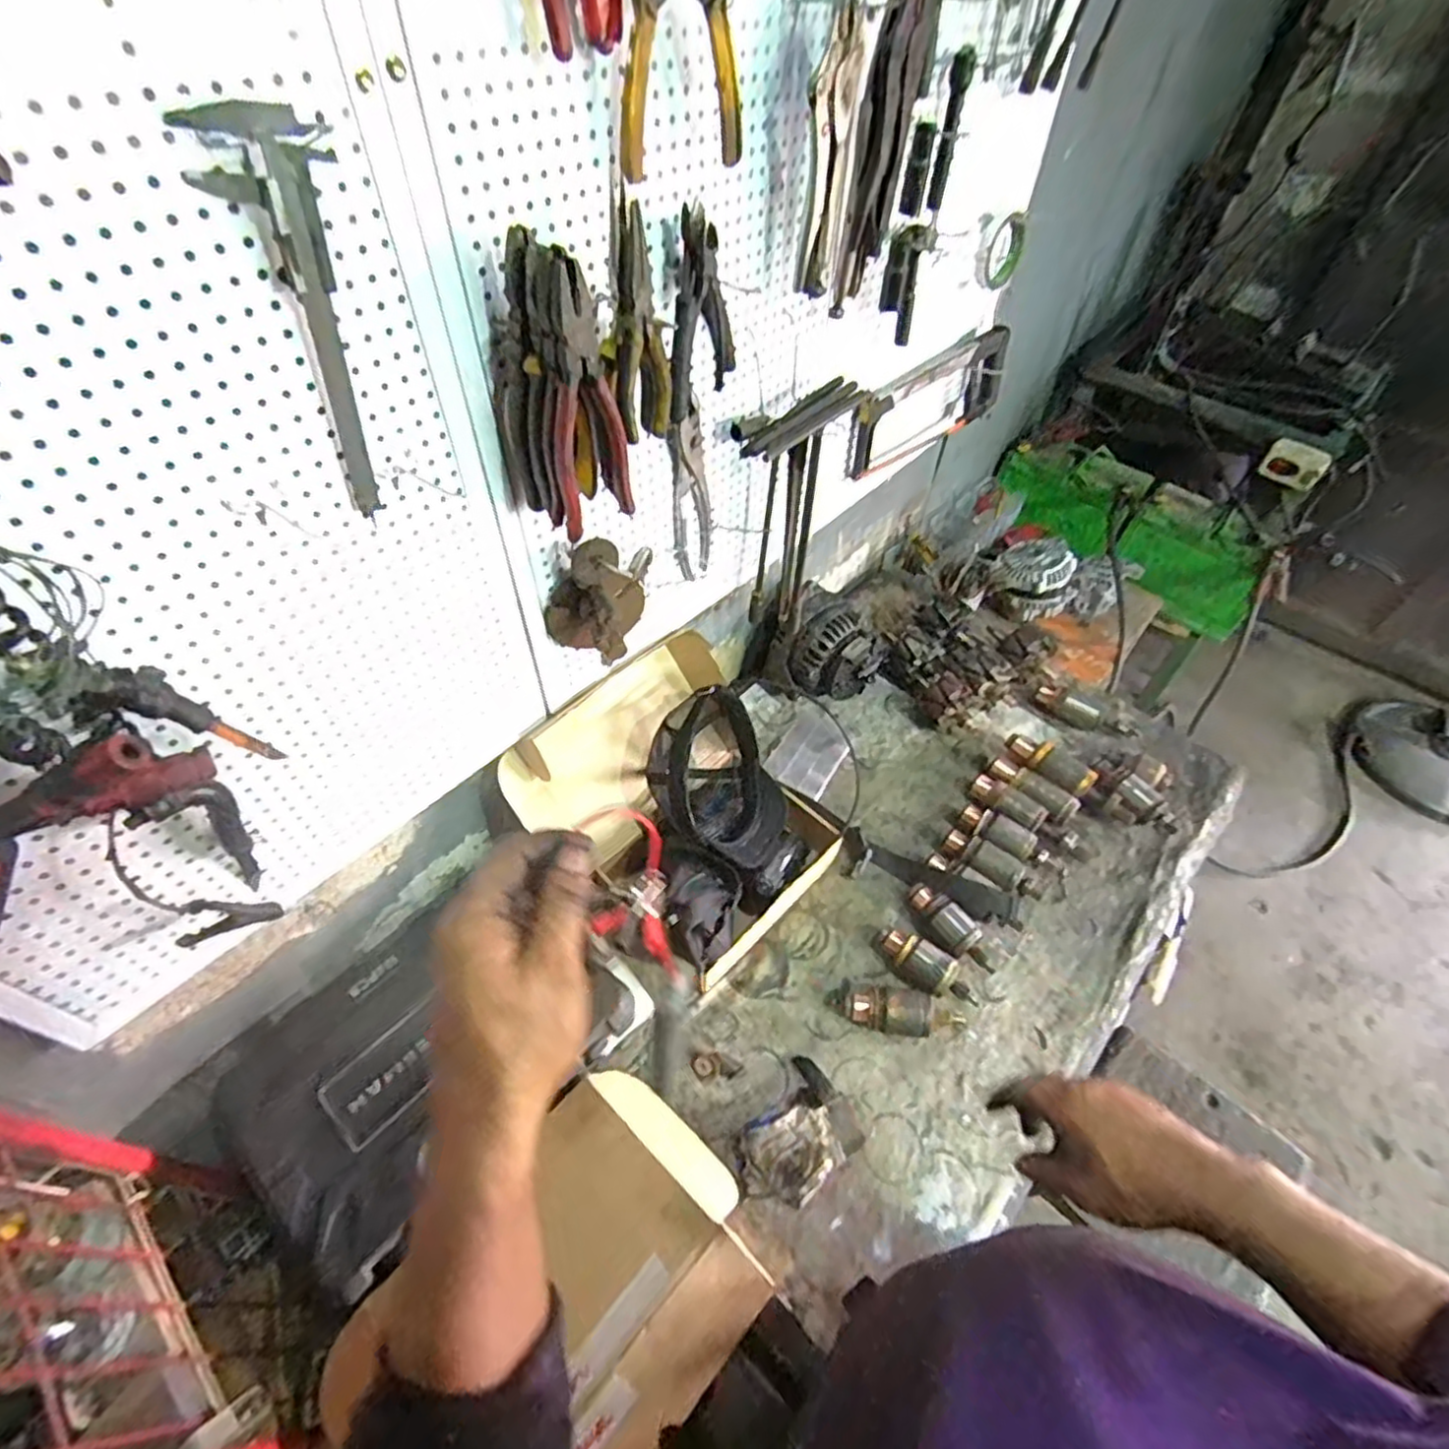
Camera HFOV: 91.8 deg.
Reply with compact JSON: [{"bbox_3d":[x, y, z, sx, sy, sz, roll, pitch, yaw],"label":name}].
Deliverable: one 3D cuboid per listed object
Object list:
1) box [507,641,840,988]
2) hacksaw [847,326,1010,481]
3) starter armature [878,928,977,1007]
[{"bbox_3d":[-0.061,0.115,0.919,0.333,0.217,0.321,37,58,25],"label":"box"},{"bbox_3d":[0.322,-0.491,1.112,0.050,0.172,0.377,37,58,25],"label":"hacksaw"},{"bbox_3d":[0.255,0.307,0.890,0.136,0.044,0.048,34,57,23],"label":"starter armature"}]

